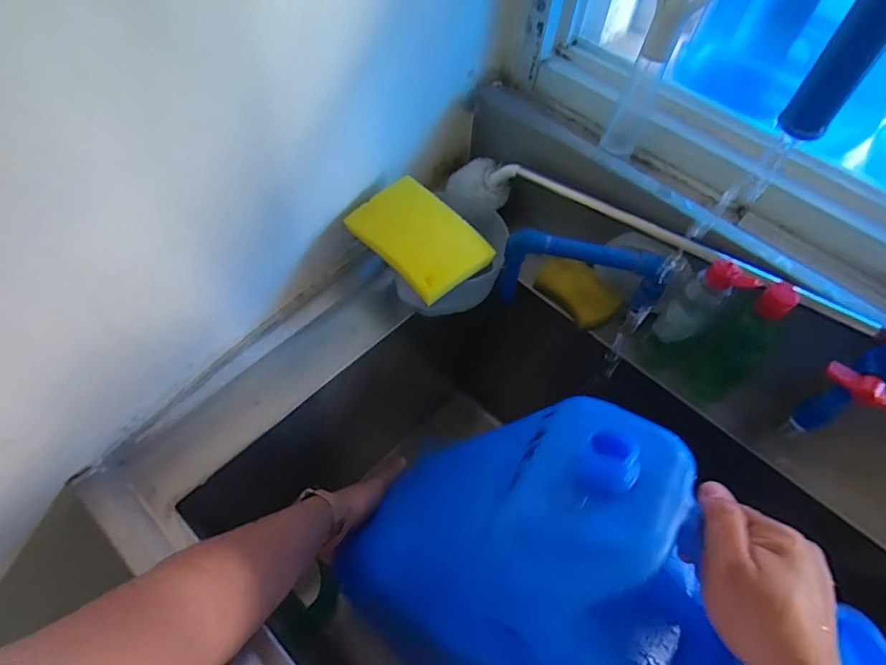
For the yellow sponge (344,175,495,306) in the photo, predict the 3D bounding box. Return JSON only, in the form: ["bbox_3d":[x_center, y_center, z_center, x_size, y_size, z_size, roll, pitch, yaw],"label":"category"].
[{"bbox_3d":[-0.028,-0.111,0.579,0.093,0.031,0.151,-36,67,-23],"label":"yellow sponge"}]

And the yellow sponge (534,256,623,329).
[{"bbox_3d":[0.167,-0.052,0.647,0.058,0.026,0.104,-31,65,-21],"label":"yellow sponge"}]

